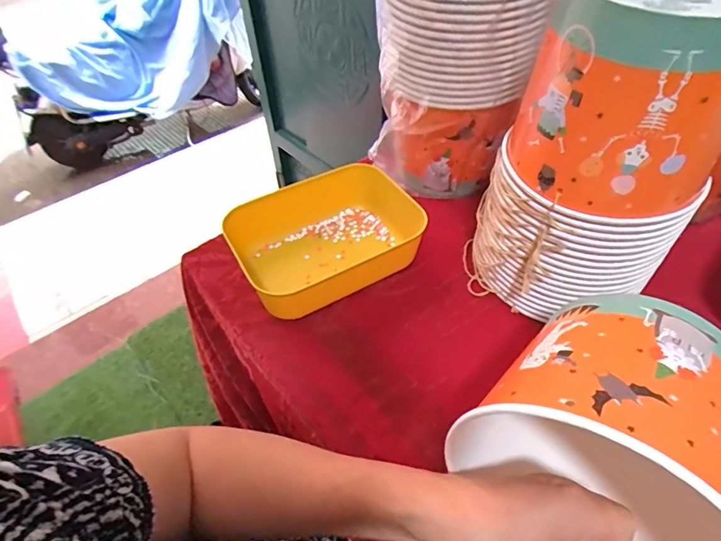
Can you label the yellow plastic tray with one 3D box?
[{"bbox_3d":[-0.041,-0.032,0.467,0.168,0.059,0.133,-23,51,-17],"label":"yellow plastic tray"}]

